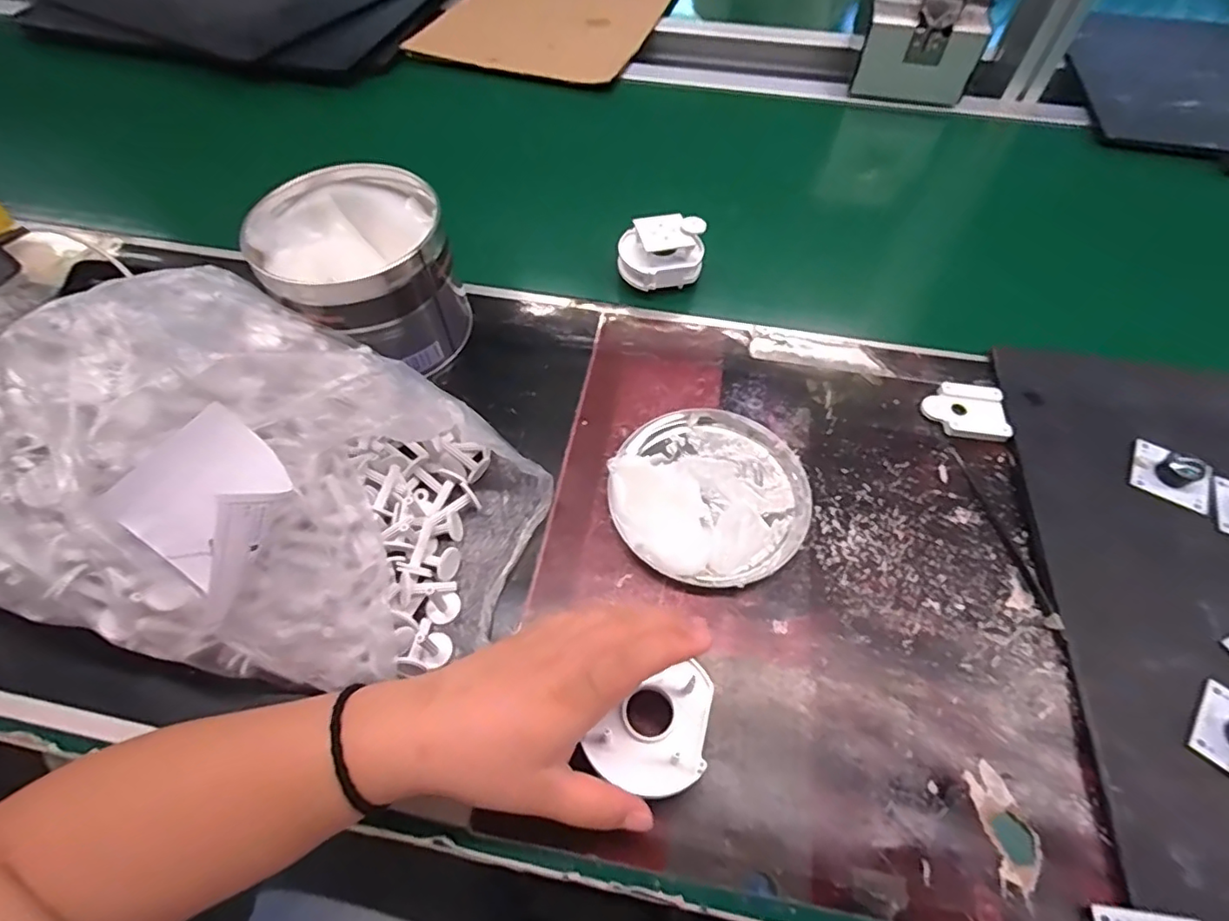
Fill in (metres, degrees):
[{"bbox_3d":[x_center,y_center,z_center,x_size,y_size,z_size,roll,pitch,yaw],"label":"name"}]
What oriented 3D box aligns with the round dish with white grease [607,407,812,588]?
[{"bbox_3d":[0.062,0.019,0.378,0.125,0.019,0.126,0,58,0],"label":"round dish with white grease"}]

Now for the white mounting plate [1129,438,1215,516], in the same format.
[{"bbox_3d":[0.373,0.007,0.379,0.045,0.020,0.043,29,62,17],"label":"white mounting plate"}]

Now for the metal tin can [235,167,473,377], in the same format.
[{"bbox_3d":[-0.179,-0.132,0.425,0.122,0.102,0.122,0,58,0],"label":"metal tin can"}]

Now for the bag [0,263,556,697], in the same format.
[{"bbox_3d":[-0.203,0.012,0.325,0.288,0.113,0.213,18,60,11],"label":"bag"}]

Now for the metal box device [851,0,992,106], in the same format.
[{"bbox_3d":[0.343,-0.488,0.630,0.125,0.136,0.076,12,59,7],"label":"metal box device"}]

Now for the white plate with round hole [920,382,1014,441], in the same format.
[{"bbox_3d":[0.254,-0.037,0.418,0.054,0.009,0.047,8,58,4],"label":"white plate with round hole"}]

